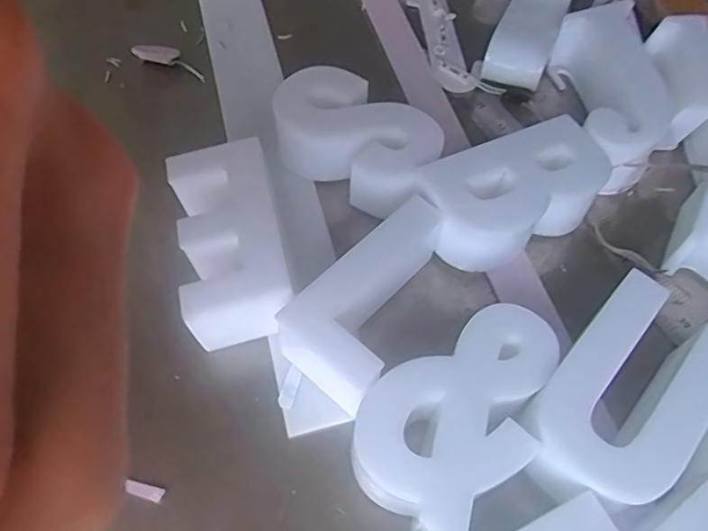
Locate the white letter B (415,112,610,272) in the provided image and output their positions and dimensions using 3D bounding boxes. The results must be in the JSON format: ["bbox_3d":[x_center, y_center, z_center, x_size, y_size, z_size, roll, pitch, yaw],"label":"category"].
[{"bbox_3d":[0.097,-0.042,0.357,0.110,0.045,0.062,-27,61,-16],"label":"white letter B"}]

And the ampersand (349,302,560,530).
[{"bbox_3d":[0.051,0.072,0.284,0.069,0.044,0.110,36,63,19],"label":"ampersand"}]

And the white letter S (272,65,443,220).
[{"bbox_3d":[-0.001,-0.078,0.383,0.113,0.046,0.078,23,60,14],"label":"white letter S"}]

